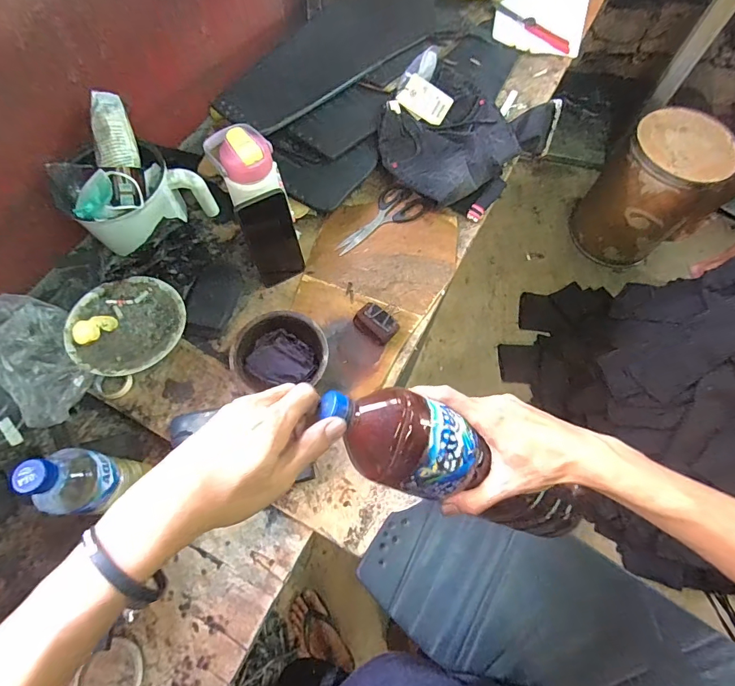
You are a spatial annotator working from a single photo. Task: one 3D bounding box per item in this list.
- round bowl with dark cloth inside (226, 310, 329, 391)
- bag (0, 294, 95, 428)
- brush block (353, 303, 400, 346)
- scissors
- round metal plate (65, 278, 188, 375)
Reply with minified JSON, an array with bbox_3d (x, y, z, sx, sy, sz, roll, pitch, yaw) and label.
[{"bbox_3d":[-0.133,0.019,0.647,0.142,0.049,0.135,-8,68,-5],"label":"round bowl with dark cloth inside"},{"bbox_3d":[-0.474,0.014,0.593,0.094,0.087,0.222,-33,72,-14],"label":"bag"},{"bbox_3d":[0.015,-0.030,0.683,0.047,0.033,0.068,-42,74,-17],"label":"brush block"},{"bbox_3d":[0.020,-0.224,0.781,0.086,0.008,0.187,42,72,15],"label":"scissors"},{"bbox_3d":[-0.375,-0.030,0.654,0.167,0.018,0.162,1,67,-1],"label":"round metal plate"}]

